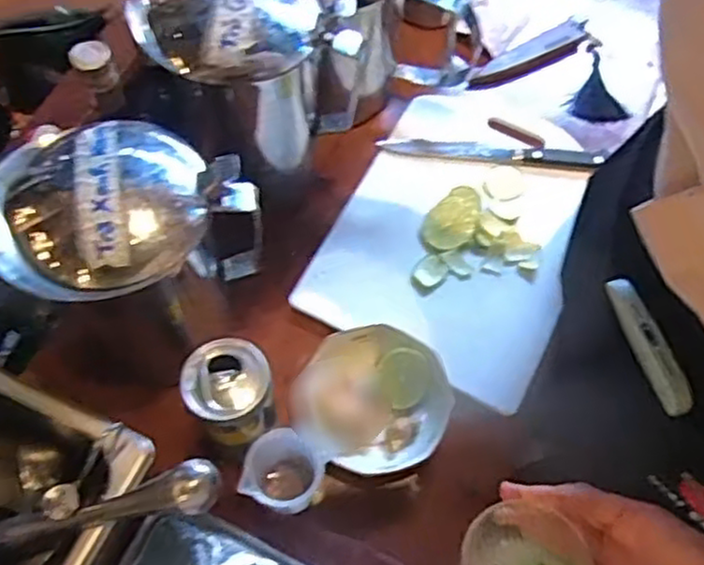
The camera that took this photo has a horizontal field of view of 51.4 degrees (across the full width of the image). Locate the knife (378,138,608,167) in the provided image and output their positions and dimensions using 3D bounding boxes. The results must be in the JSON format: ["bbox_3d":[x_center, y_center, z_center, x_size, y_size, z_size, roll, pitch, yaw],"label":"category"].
[{"bbox_3d":[0.132,-0.126,0.704,0.208,0.009,0.019,6,65,0],"label":"knife"}]

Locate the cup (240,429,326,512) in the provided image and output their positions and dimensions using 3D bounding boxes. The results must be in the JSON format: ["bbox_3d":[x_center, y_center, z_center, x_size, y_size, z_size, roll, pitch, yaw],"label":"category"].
[{"bbox_3d":[-0.049,0.141,0.538,0.048,0.085,0.051,1,65,-2],"label":"cup"}]

